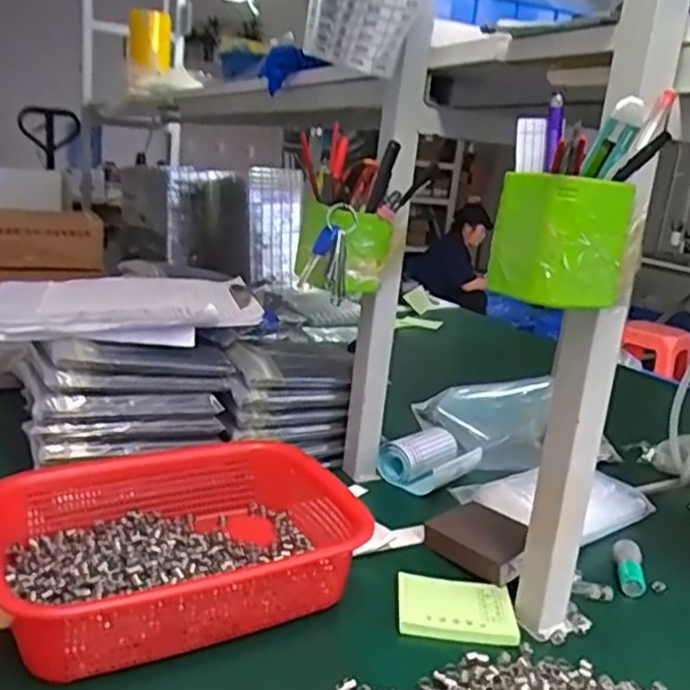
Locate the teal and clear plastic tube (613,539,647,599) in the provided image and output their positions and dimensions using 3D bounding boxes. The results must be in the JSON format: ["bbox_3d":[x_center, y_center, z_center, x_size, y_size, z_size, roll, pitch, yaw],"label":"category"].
[{"bbox_3d":[0.269,0.209,0.658,0.026,0.018,0.061,9,27,13],"label":"teal and clear plastic tube"}]

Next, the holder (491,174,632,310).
[{"bbox_3d":[0.143,-0.071,0.470,0.070,0.079,0.064,-3,17,-31],"label":"holder"}]

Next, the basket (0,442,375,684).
[{"bbox_3d":[-0.122,0.166,0.579,0.289,0.075,0.200,-3,17,-30],"label":"basket"}]

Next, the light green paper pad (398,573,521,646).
[{"bbox_3d":[0.093,0.219,0.579,0.096,0.011,0.072,6,14,3],"label":"light green paper pad"}]

